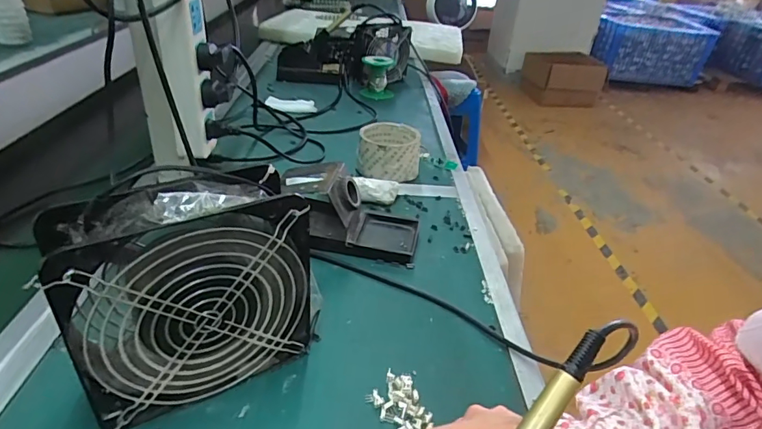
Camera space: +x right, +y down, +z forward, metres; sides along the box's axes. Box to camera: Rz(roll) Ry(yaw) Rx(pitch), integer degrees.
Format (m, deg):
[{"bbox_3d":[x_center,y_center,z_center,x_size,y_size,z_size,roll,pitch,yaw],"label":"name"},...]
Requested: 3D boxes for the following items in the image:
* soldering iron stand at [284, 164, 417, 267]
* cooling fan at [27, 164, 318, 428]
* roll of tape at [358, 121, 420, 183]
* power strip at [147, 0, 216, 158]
[{"bbox_3d":[-0.035,-0.011,0.506,0.157,0.073,0.094,9,32,6],"label":"soldering iron stand"},{"bbox_3d":[-0.122,0.050,0.318,0.158,0.149,0.058,-15,37,-29],"label":"cooling fan"},{"bbox_3d":[0.013,-0.088,0.646,0.084,0.052,0.089,6,32,1],"label":"roll of tape"},{"bbox_3d":[-0.216,-0.159,0.514,0.050,0.241,0.044,-8,34,-20],"label":"power strip"}]

